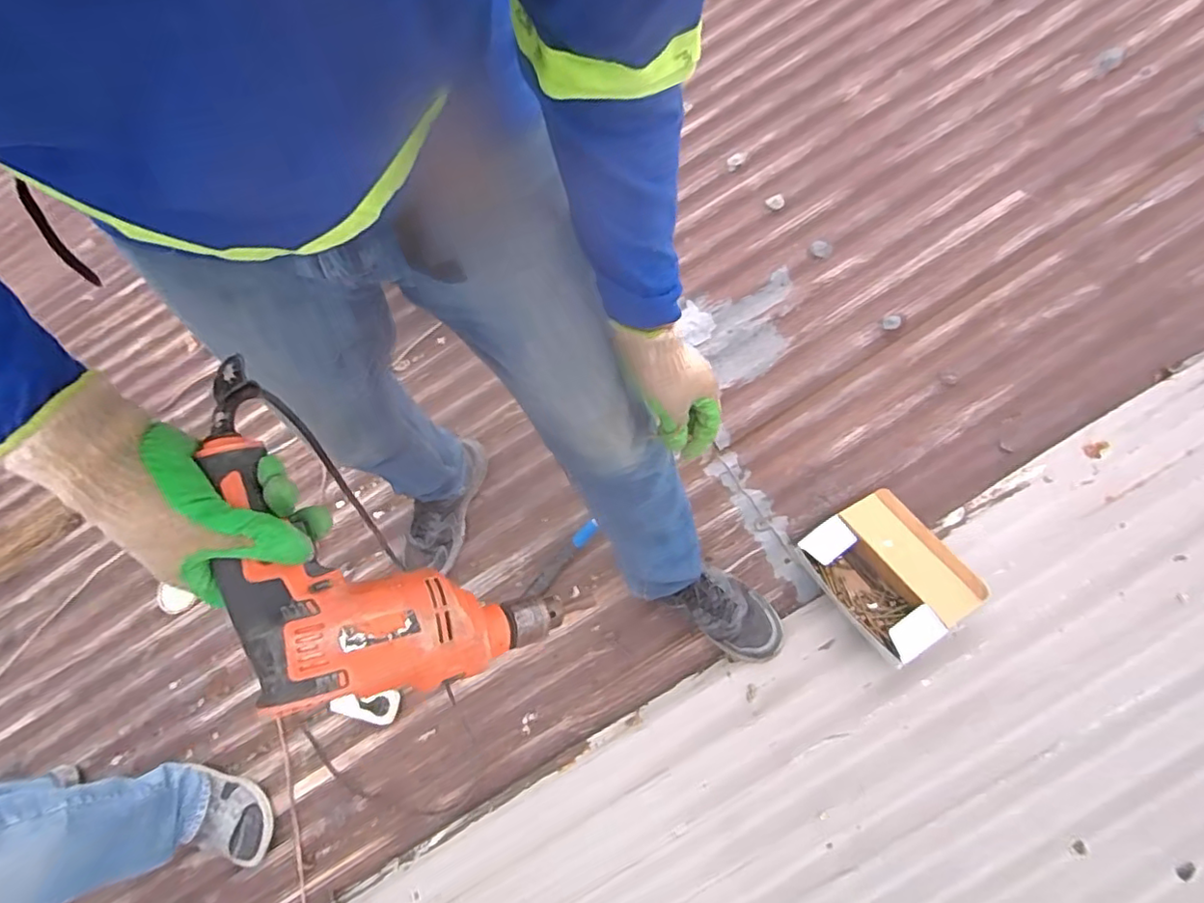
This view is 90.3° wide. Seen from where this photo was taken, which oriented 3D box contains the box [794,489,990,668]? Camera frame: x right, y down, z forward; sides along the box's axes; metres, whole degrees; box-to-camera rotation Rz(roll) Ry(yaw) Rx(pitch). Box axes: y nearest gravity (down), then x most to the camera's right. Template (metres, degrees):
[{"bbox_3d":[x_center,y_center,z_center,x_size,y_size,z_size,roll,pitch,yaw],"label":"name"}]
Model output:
[{"bbox_3d":[0.452,0.199,0.964,0.178,0.127,0.230,-28,66,-11],"label":"box"}]

